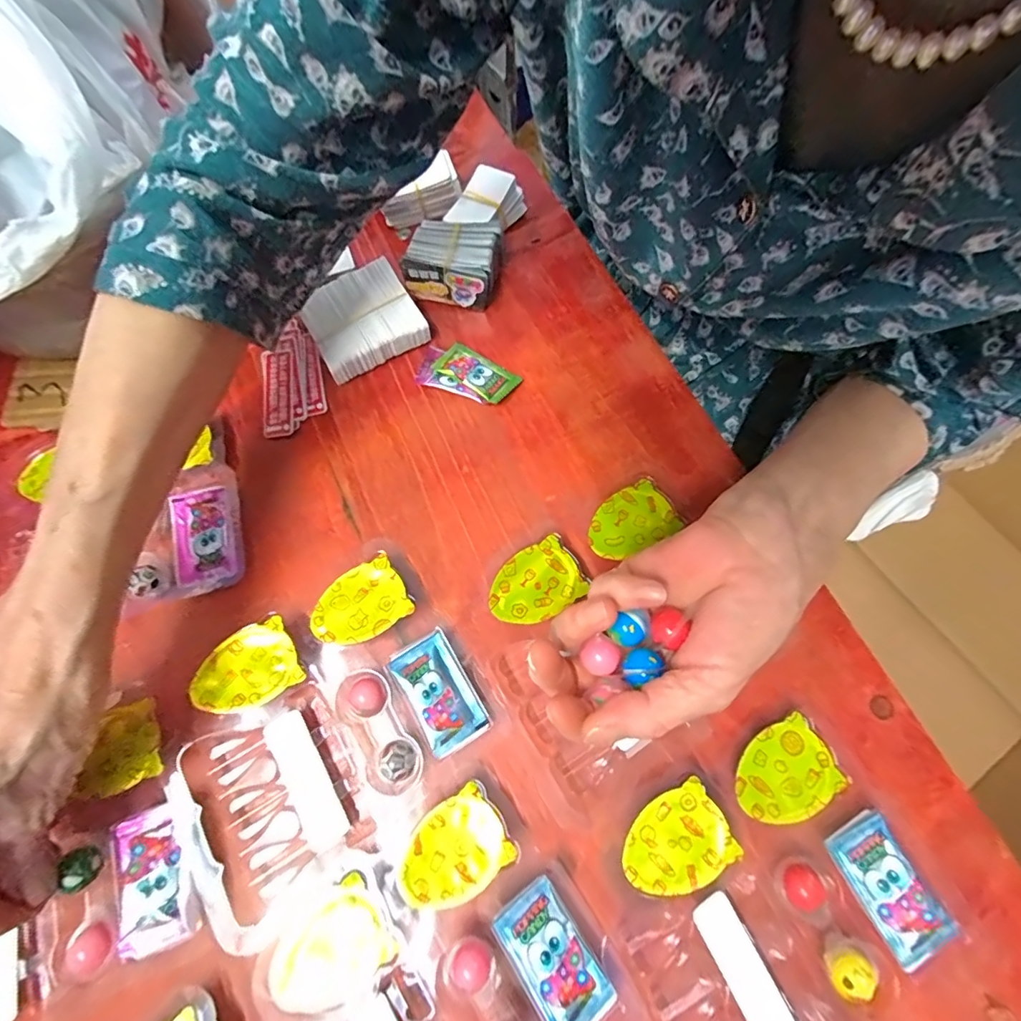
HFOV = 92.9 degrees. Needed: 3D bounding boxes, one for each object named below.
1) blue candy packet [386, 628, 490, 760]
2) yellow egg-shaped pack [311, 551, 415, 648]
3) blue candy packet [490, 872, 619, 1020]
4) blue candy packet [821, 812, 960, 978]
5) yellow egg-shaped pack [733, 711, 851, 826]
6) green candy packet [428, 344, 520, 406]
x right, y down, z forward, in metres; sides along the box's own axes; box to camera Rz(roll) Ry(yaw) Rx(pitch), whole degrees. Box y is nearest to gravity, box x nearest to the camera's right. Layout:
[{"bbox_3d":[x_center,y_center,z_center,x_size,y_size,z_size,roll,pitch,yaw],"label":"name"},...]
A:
[{"bbox_3d":[-0.038,0.095,0.255,0.031,0.017,0.056,-30,74,-9],"label":"blue candy packet"},{"bbox_3d":[-0.082,0.054,0.272,0.051,0.019,0.039,-34,75,-10],"label":"yellow egg-shaped pack"},{"bbox_3d":[0.020,0.204,0.221,0.032,0.016,0.056,-33,74,-10],"label":"blue candy packet"},{"bbox_3d":[0.176,0.174,0.224,0.031,0.006,0.056,-31,72,2],"label":"blue candy packet"},{"bbox_3d":[0.132,0.128,0.236,0.051,0.008,0.038,-28,74,-8],"label":"yellow egg-shaped pack"},{"bbox_3d":[-0.022,-0.092,0.322,0.054,0.010,0.027,35,75,11],"label":"green candy packet"}]

